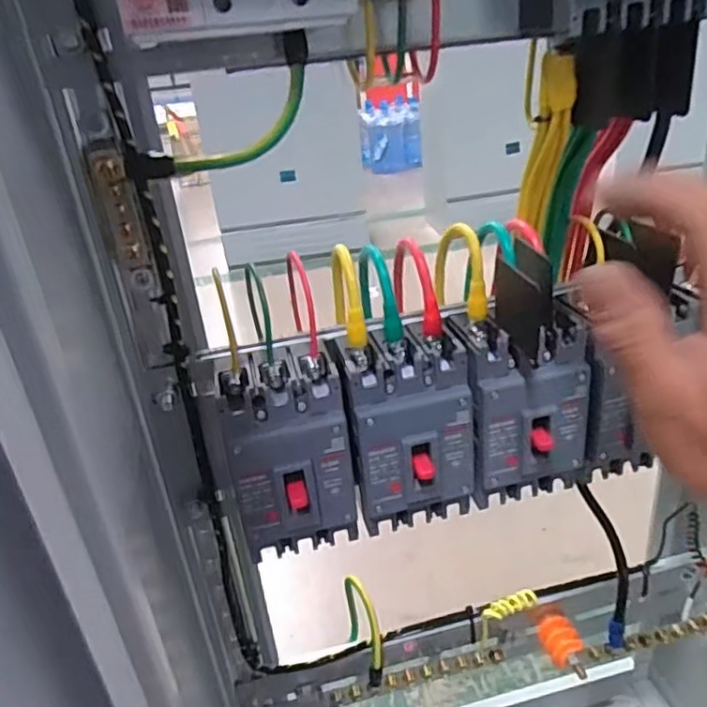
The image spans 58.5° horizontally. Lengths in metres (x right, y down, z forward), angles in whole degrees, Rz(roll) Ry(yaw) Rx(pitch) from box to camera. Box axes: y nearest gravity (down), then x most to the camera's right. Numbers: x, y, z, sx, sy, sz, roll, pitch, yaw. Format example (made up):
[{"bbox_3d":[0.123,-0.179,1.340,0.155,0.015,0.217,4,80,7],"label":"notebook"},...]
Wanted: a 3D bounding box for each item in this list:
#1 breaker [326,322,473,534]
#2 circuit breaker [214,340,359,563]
[{"bbox_3d":[0.036,0.050,0.426,0.081,0.117,0.071,-8,27,-6],"label":"breaker"},{"bbox_3d":[-0.043,0.063,0.413,0.076,0.114,0.072,-12,28,-13],"label":"circuit breaker"}]

